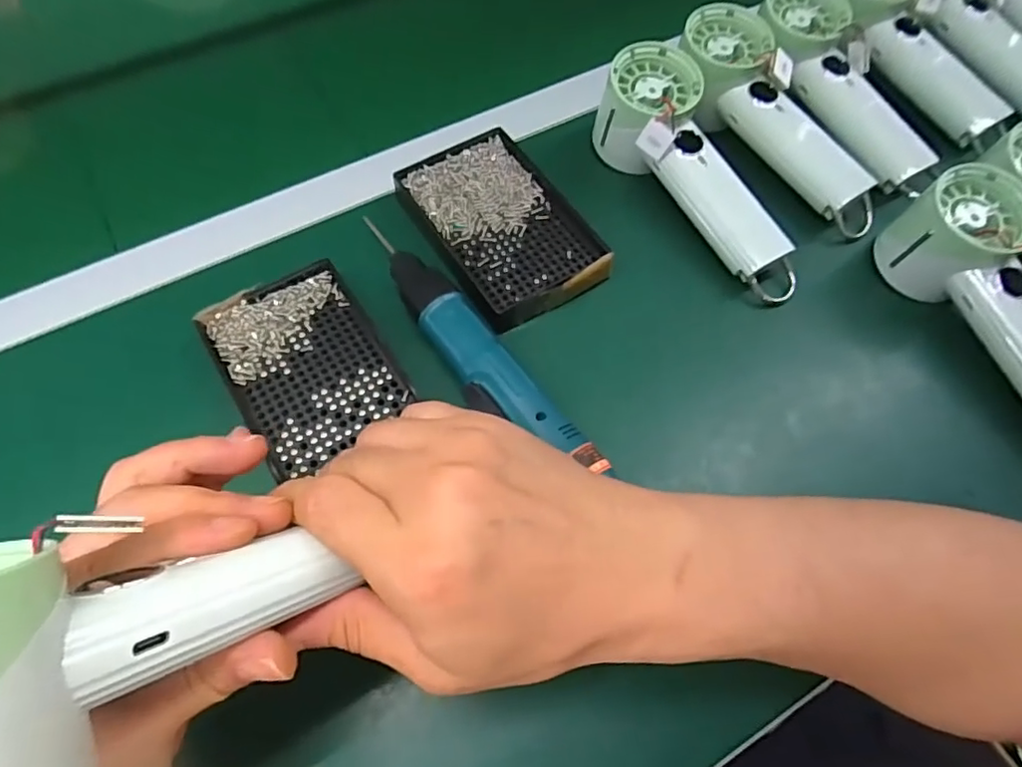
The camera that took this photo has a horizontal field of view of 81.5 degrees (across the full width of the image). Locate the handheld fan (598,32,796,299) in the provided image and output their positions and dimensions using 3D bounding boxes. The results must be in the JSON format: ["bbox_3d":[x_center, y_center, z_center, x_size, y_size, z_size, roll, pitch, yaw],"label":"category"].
[{"bbox_3d":[0.129,-0.148,0.398,0.062,0.054,0.179,-33,70,-16],"label":"handheld fan"}]

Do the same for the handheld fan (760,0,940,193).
[{"bbox_3d":[0.235,-0.218,0.434,0.065,0.052,0.173,-15,66,-9],"label":"handheld fan"}]

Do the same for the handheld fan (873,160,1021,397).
[{"bbox_3d":[0.302,-0.042,0.353,0.068,0.063,0.175,-22,67,-12],"label":"handheld fan"}]

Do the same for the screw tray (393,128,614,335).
[{"bbox_3d":[-0.007,-0.107,0.398,0.093,0.019,0.142,-28,70,-13],"label":"screw tray"}]

